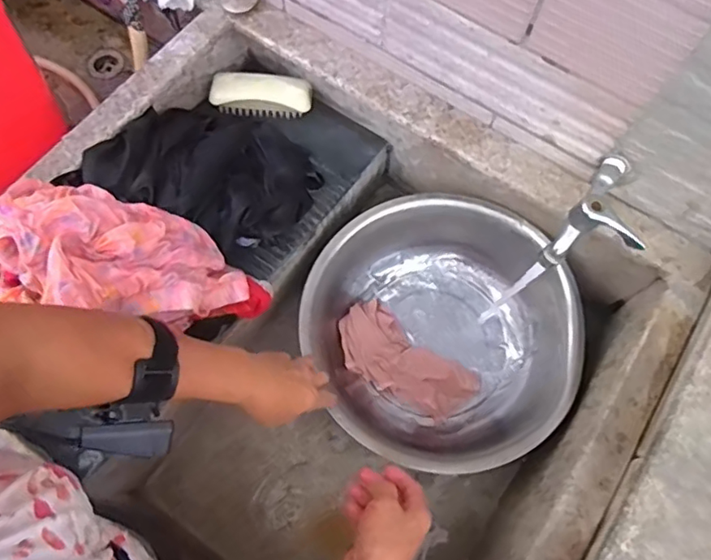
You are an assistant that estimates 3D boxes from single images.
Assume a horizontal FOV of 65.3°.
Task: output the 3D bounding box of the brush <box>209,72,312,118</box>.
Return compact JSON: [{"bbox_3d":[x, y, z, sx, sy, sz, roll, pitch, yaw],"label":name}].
[{"bbox_3d":[-0.124,-0.246,0.739,0.127,0.043,0.050,2,70,0],"label":"brush"}]

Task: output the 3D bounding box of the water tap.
[{"bbox_3d":[0.252,-0.061,0.550,0.069,0.082,0.123,37,74,11],"label":"water tap"}]

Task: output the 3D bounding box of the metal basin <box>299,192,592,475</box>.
[{"bbox_3d":[0.103,0.067,0.704,0.304,0.113,0.323,0,70,-1],"label":"metal basin"}]

